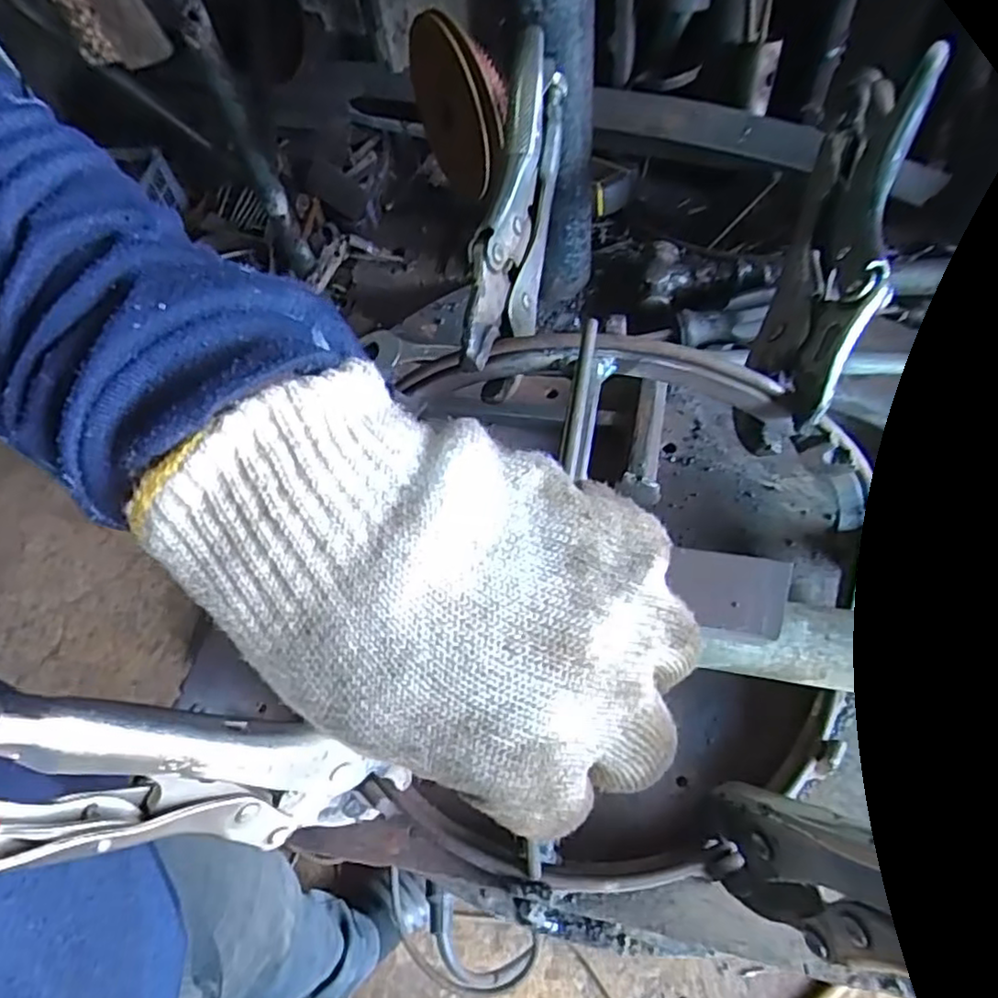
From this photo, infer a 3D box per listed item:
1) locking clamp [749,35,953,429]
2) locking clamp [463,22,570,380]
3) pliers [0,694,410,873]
[{"bbox_3d":[0.154,-0.124,0.296,0.039,0.048,0.228,19,64,17],"label":"locking clamp"},{"bbox_3d":[0.009,-0.132,0.298,0.027,0.044,0.176,9,70,7],"label":"locking clamp"},{"bbox_3d":[-0.087,0.087,0.198,0.011,0.180,0.051,37,88,37],"label":"pliers"}]

